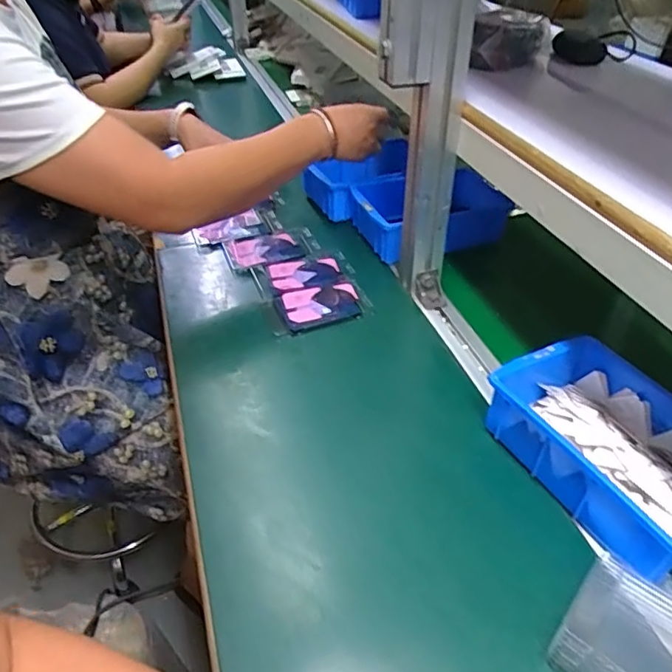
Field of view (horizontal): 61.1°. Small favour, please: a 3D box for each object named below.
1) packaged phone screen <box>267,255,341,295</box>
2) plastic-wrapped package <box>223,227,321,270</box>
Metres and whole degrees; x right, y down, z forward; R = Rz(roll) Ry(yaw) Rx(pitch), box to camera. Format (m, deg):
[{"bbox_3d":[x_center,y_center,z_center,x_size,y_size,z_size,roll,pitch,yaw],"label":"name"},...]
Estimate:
[{"bbox_3d":[-0.039,-0.081,0.729,0.094,0.006,0.057,-14,42,-17],"label":"packaged phone screen"},{"bbox_3d":[-0.087,-0.125,0.777,0.124,0.017,0.081,-11,41,-14],"label":"plastic-wrapped package"}]

